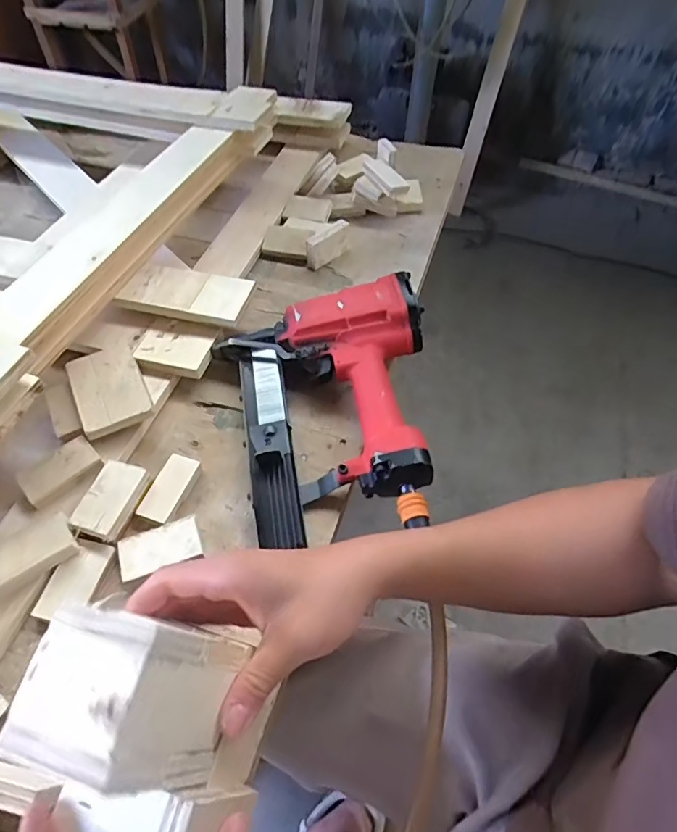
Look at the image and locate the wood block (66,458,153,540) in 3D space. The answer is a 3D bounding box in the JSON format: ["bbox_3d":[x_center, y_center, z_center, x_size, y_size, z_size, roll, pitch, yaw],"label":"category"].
[{"bbox_3d":[-0.215,0.079,0.479,0.047,0.017,0.072,15,55,9],"label":"wood block"}]

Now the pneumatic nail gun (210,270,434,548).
[{"bbox_3d":[-0.006,-0.017,0.526,0.213,0.069,0.285,-6,54,-6],"label":"pneumatic nail gun"}]

